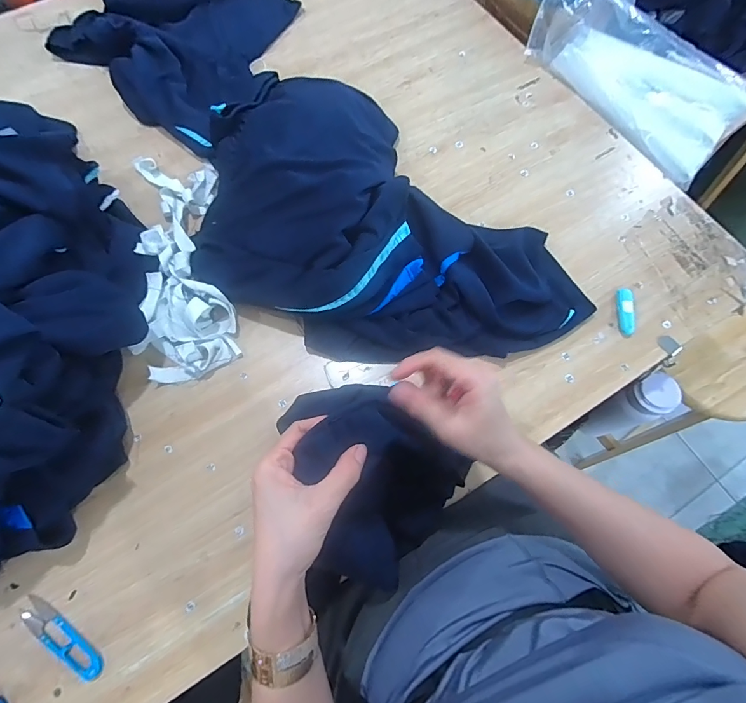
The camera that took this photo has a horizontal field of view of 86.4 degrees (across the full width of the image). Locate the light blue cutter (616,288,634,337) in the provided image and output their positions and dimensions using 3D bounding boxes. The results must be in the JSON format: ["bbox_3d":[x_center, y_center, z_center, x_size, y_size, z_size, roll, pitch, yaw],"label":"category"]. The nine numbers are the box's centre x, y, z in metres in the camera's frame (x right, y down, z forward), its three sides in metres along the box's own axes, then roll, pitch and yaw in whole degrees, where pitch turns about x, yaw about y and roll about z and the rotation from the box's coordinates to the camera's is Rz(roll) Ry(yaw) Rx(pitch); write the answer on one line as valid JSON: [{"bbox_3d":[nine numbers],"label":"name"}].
[{"bbox_3d":[0.356,-0.057,0.559,0.021,0.011,0.073,6,72,2],"label":"light blue cutter"}]

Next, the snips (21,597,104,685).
[{"bbox_3d":[-0.352,0.322,0.448,0.122,0.011,0.027,33,75,10],"label":"snips"}]

